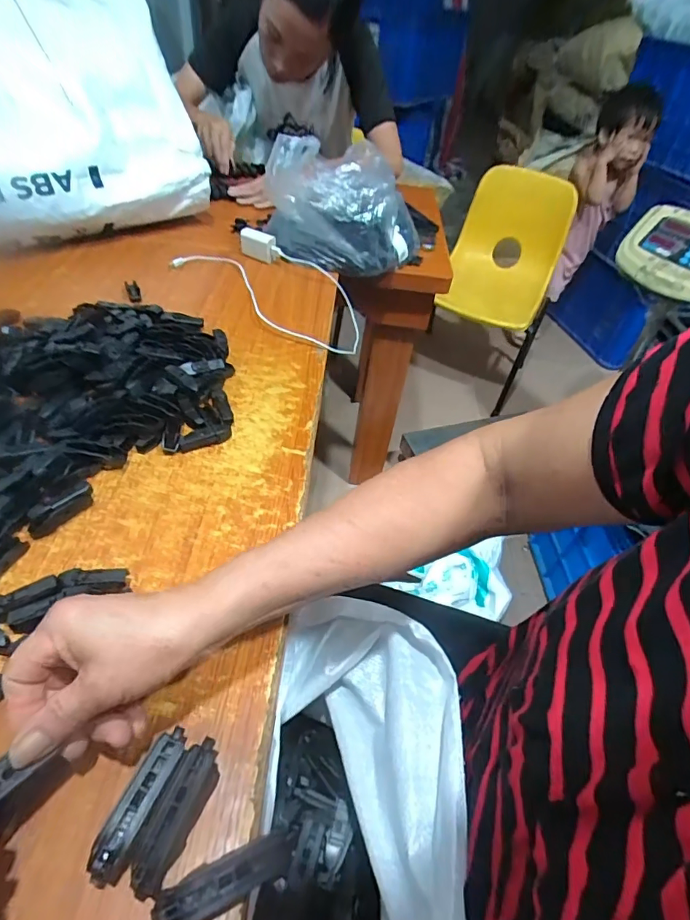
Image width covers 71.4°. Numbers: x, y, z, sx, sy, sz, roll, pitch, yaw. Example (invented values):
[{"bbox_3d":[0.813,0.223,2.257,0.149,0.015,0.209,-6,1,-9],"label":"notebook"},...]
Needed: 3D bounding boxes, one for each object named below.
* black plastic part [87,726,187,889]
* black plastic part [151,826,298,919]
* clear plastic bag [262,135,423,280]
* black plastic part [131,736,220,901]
[{"bbox_3d":[-0.118,0.199,0.280,0.020,0.022,0.076,16,46,8],"label":"black plastic part"},{"bbox_3d":[-0.062,0.227,0.260,0.076,0.022,0.021,-16,50,-21],"label":"black plastic part"},{"bbox_3d":[0.002,-0.413,0.777,0.246,0.151,0.174,8,46,0],"label":"clear plastic bag"},{"bbox_3d":[-0.095,0.204,0.277,0.021,0.024,0.072,16,47,8],"label":"black plastic part"}]

